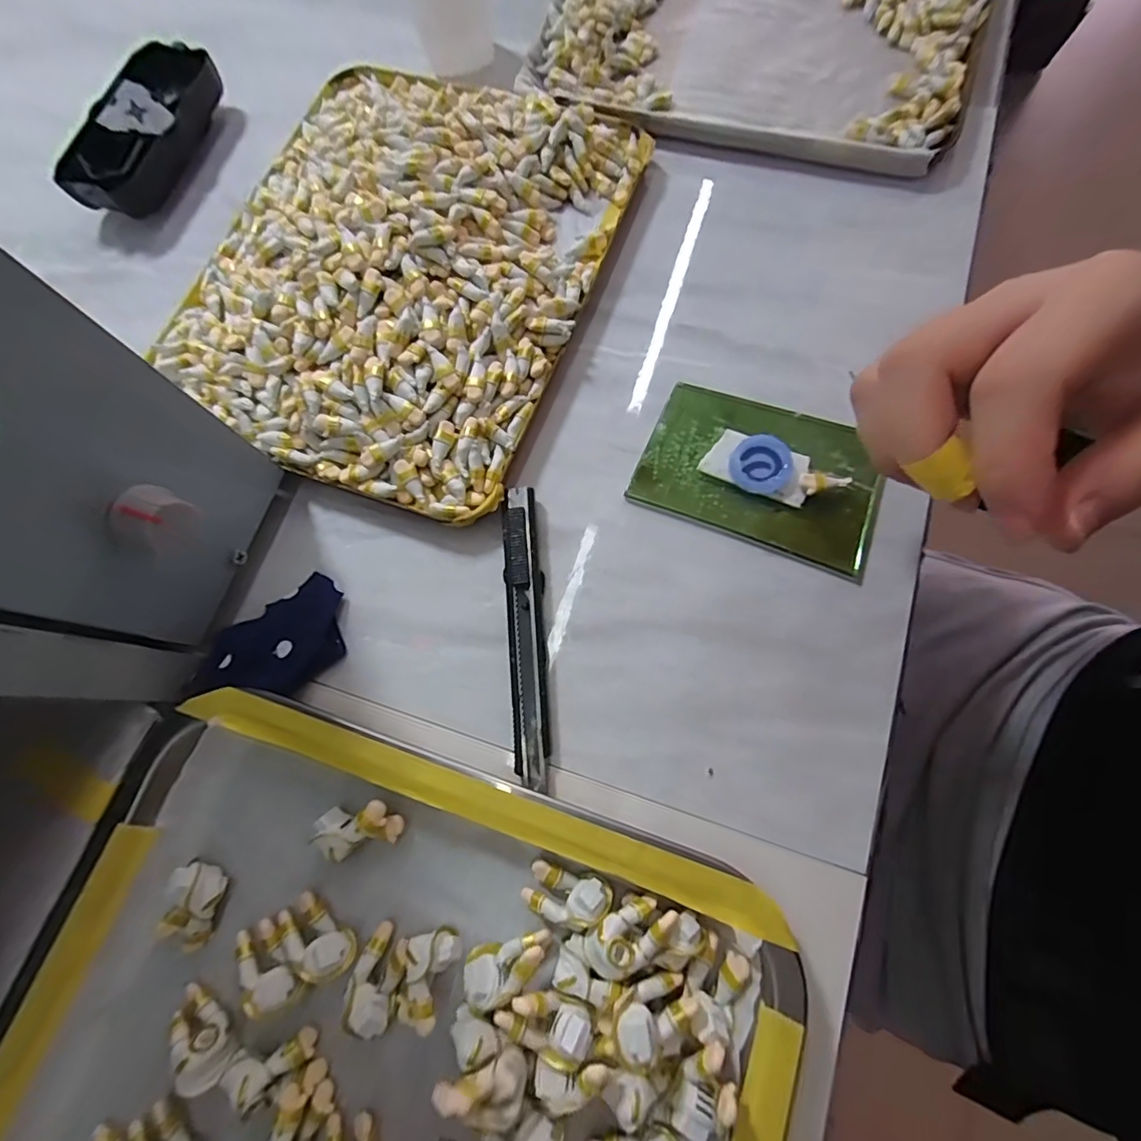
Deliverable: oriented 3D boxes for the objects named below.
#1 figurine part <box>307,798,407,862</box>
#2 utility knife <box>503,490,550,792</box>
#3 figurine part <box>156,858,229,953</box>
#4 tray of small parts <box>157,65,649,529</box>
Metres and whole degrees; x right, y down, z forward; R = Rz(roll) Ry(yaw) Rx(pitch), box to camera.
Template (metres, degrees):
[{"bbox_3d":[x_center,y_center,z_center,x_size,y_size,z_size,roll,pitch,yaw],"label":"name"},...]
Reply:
[{"bbox_3d":[-0.082,0.101,0.211,0.030,0.016,0.017,-11,74,1],"label":"figurine part"},{"bbox_3d":[-0.019,0.025,0.231,0.016,0.010,0.126,-4,74,2],"label":"utility knife"},{"bbox_3d":[-0.147,0.130,0.207,0.018,0.015,0.030,18,76,8],"label":"figurine part"},{"bbox_3d":[-0.087,-0.159,0.267,0.190,0.032,0.235,20,77,9],"label":"tray of small parts"}]

